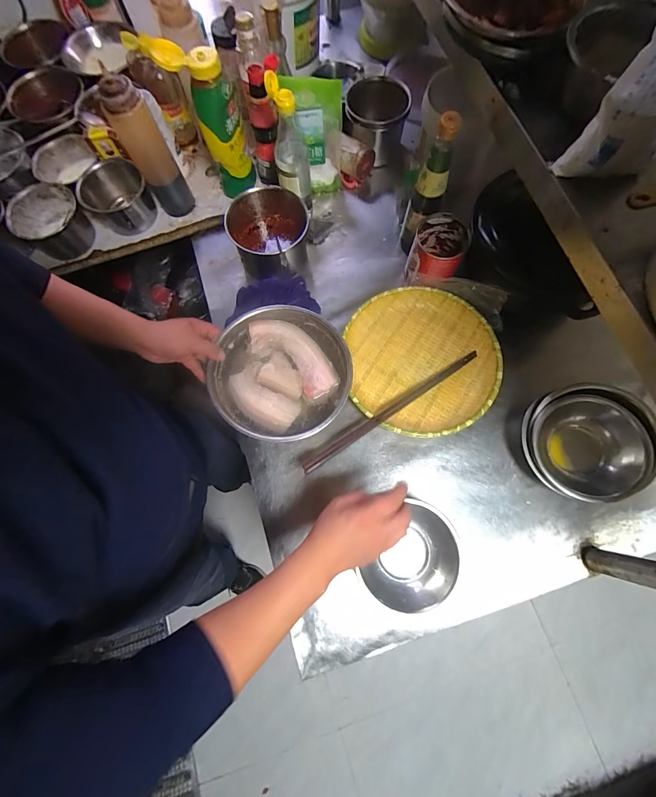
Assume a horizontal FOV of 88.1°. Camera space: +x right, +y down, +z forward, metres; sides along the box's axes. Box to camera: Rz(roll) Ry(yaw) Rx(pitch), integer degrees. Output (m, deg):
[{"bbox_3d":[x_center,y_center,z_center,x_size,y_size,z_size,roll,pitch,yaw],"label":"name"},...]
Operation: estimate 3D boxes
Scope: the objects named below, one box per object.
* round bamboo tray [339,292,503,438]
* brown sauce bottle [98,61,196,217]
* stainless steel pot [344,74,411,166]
[{"bbox_3d":[0.181,-0.071,0.654,0.274,0.042,0.288,-5,75,-1],"label":"round bamboo tray"},{"bbox_3d":[-0.325,-0.456,0.630,0.080,0.236,0.068,-27,76,-6],"label":"brown sauce bottle"},{"bbox_3d":[0.104,-0.614,0.759,0.131,0.113,0.138,4,75,2],"label":"stainless steel pot"}]

